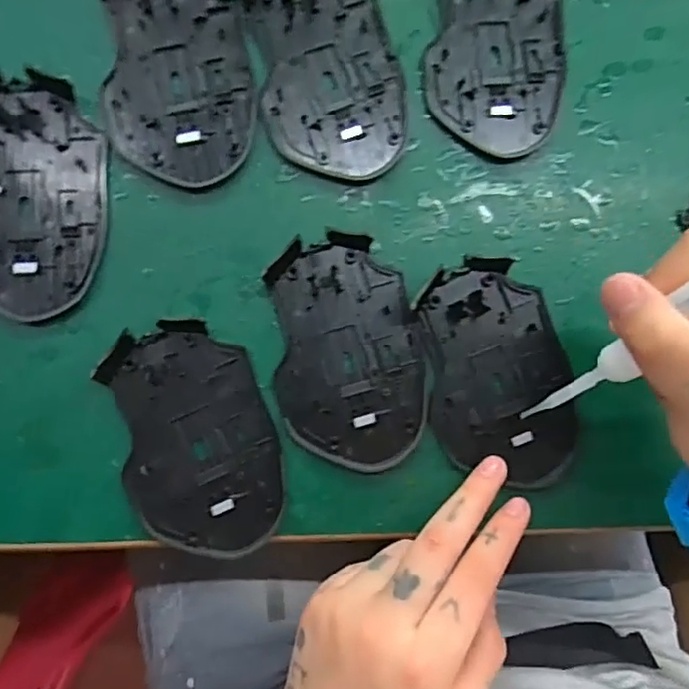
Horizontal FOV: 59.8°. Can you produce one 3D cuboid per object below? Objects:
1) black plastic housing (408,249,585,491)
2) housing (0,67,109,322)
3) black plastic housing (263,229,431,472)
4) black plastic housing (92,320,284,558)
[{"bbox_3d":[0.078,0.015,0.299,0.070,0.016,0.113,-11,86,-4],"label":"black plastic housing"},{"bbox_3d":[-0.154,-0.072,0.289,0.073,0.011,0.113,8,86,-4],"label":"housing"},{"bbox_3d":[0.004,0.004,0.298,0.073,0.010,0.113,-4,87,-5],"label":"black plastic housing"},{"bbox_3d":[-0.071,0.046,0.290,0.071,0.009,0.112,-19,88,-6],"label":"black plastic housing"}]

